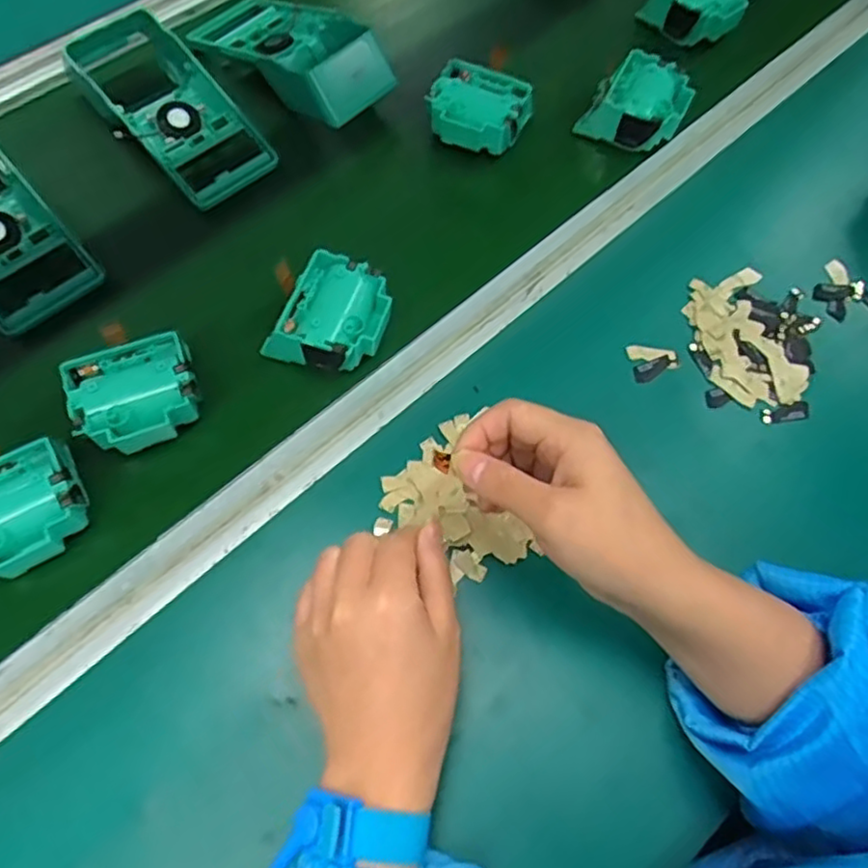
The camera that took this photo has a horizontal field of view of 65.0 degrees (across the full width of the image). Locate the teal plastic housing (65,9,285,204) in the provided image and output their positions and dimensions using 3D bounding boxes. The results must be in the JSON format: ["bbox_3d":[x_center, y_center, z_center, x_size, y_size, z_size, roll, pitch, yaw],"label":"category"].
[{"bbox_3d":[-0.216,-0.265,0.548,0.088,0.045,0.185,-40,74,-17],"label":"teal plastic housing"}]

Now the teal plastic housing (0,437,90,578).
[{"bbox_3d":[-0.250,0.045,0.407,0.077,0.030,0.070,-31,71,-15],"label":"teal plastic housing"}]

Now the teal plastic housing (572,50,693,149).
[{"bbox_3d":[0.171,-0.272,0.567,0.075,0.042,0.072,37,70,13],"label":"teal plastic housing"}]

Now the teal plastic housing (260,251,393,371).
[{"bbox_3d":[-0.069,-0.080,0.475,0.076,0.040,0.075,22,67,7],"label":"teal plastic housing"}]

